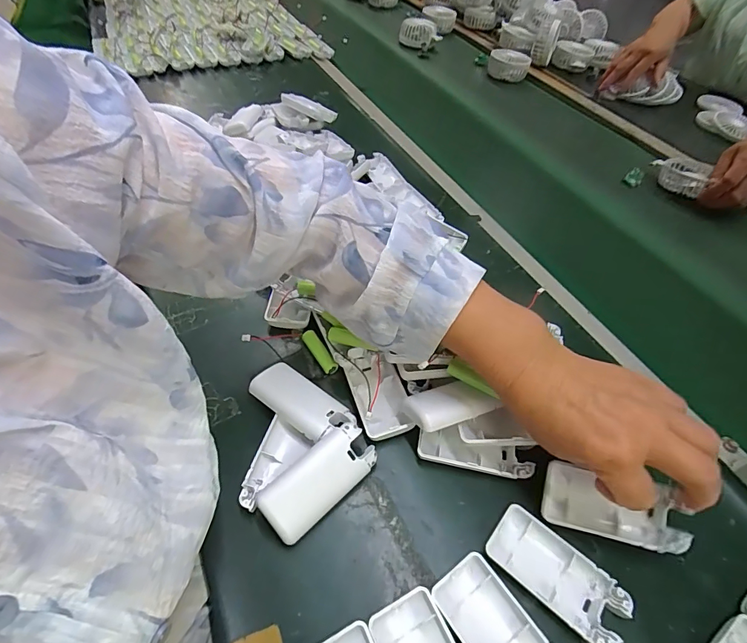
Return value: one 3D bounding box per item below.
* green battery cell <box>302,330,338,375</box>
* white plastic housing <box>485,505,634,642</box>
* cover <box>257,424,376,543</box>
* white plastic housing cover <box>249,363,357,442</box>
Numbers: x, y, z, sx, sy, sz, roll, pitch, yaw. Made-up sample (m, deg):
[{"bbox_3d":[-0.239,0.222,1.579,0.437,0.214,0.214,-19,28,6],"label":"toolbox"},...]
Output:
[{"bbox_3d":[-0.053,0.031,0.417,0.014,0.013,0.052,-27,58,-22],"label":"green battery cell"},{"bbox_3d":[0.129,0.178,0.297,0.093,0.011,0.046,36,58,23],"label":"white plastic housing"},{"bbox_3d":[-0.041,0.121,0.325,0.093,0.013,0.044,-36,85,-23],"label":"cover"},{"bbox_3d":[-0.062,0.072,0.369,0.089,0.022,0.043,31,56,20],"label":"white plastic housing cover"}]

